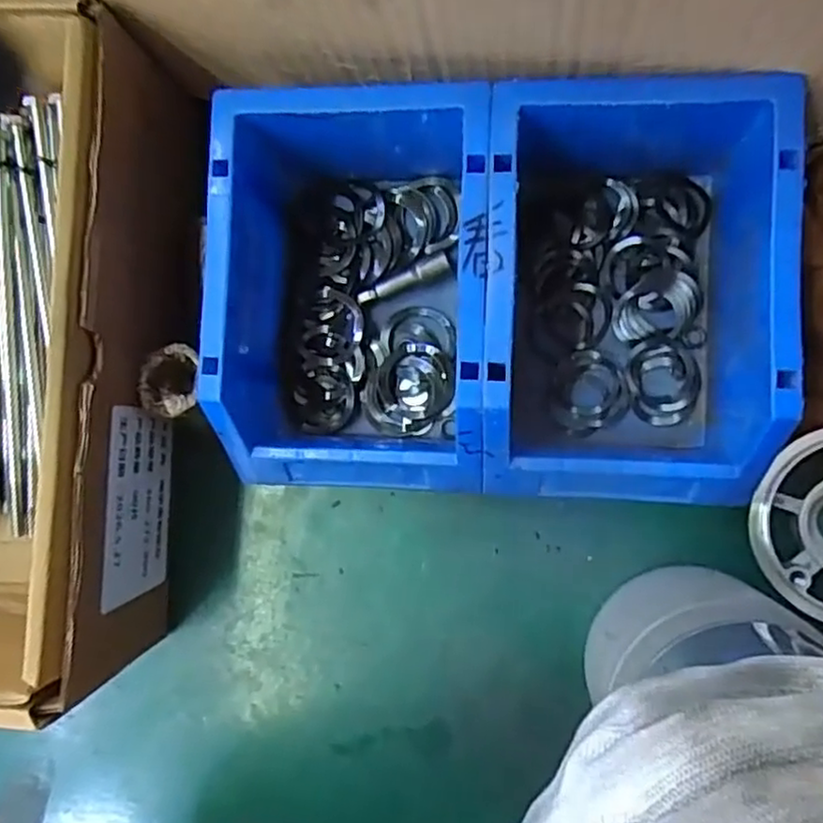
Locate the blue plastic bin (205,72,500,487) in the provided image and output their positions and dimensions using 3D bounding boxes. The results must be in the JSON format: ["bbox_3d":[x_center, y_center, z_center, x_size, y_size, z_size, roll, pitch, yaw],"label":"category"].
[{"bbox_3d":[-0.021,-0.048,0.288,0.106,0.065,0.161,3,89,8],"label":"blue plastic bin"}]

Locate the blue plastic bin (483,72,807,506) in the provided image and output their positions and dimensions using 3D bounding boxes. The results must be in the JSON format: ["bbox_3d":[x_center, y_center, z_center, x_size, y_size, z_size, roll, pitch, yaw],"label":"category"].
[{"bbox_3d":[0.085,-0.046,0.278,0.108,0.073,0.163,2,89,8],"label":"blue plastic bin"}]

